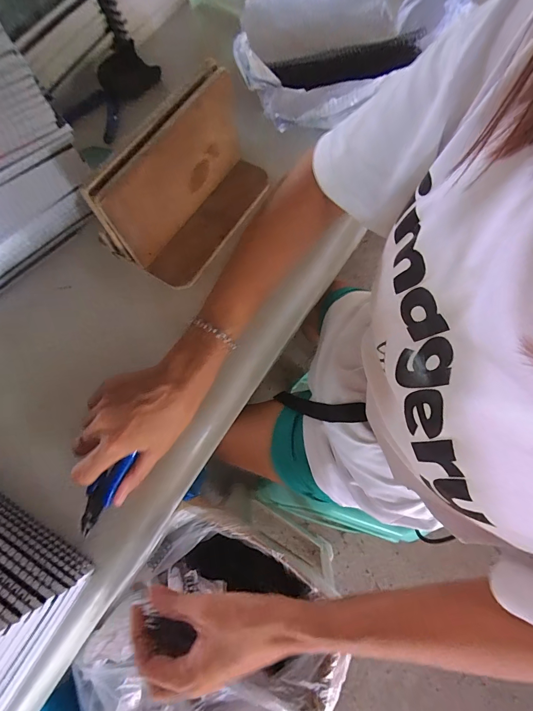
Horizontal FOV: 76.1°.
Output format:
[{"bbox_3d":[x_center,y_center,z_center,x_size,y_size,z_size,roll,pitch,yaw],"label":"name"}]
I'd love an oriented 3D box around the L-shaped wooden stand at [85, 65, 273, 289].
[{"bbox_3d":[-0.083,-0.190,0.378,0.089,0.126,0.201,31,75,10],"label":"L-shaped wooden stand"}]

